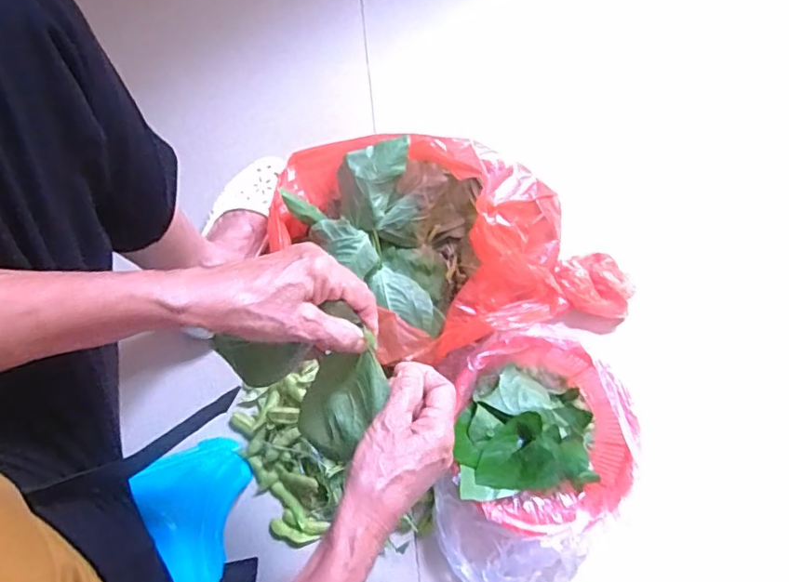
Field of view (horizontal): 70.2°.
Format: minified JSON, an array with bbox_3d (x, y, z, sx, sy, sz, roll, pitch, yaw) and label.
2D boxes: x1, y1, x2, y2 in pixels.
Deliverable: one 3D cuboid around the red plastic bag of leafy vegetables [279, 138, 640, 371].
[{"bbox_3d":[0.059,-0.045,0.619,0.387,0.133,0.243,5,78,2],"label":"red plastic bag of leafy vegetables"}]

